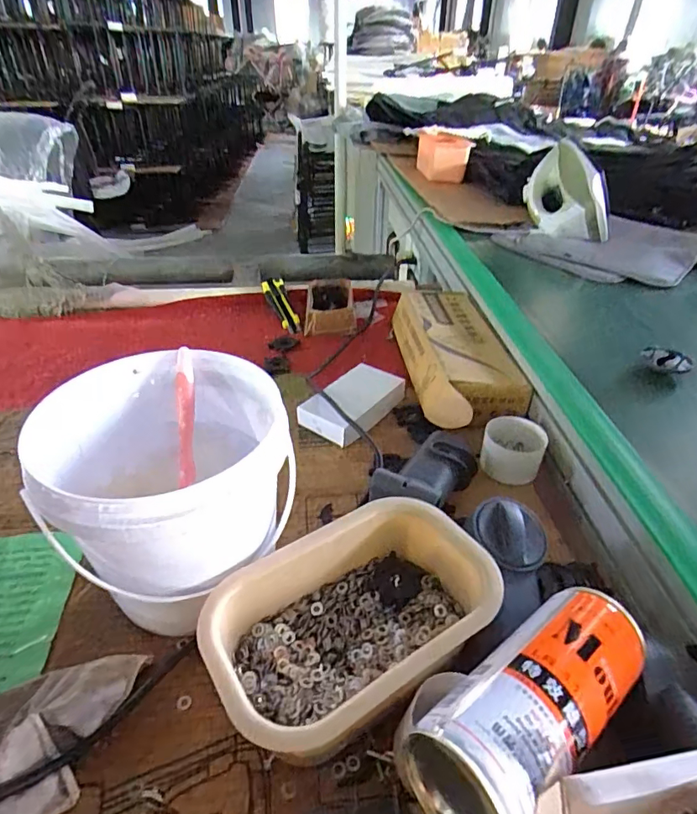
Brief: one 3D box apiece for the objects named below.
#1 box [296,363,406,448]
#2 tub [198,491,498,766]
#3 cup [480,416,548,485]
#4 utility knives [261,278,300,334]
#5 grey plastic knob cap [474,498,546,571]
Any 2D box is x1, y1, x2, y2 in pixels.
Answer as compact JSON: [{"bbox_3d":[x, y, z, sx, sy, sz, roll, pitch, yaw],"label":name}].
[{"bbox_3d":[0.006,-0.011,0.639,0.081,0.031,0.133,26,43,31],"label":"box"},{"bbox_3d":[0.003,0.163,0.369,0.201,0.083,0.130,-20,41,-26],"label":"tub"},{"bbox_3d":[0.184,0.045,0.561,0.062,0.048,0.064,0,36,0],"label":"cup"},{"bbox_3d":[-0.115,-0.180,0.884,0.039,0.017,0.141,-16,60,-21],"label":"utility knives"},{"bbox_3d":[0.134,0.104,0.413,0.059,0.018,0.061,0,36,0],"label":"grey plastic knob cap"}]

